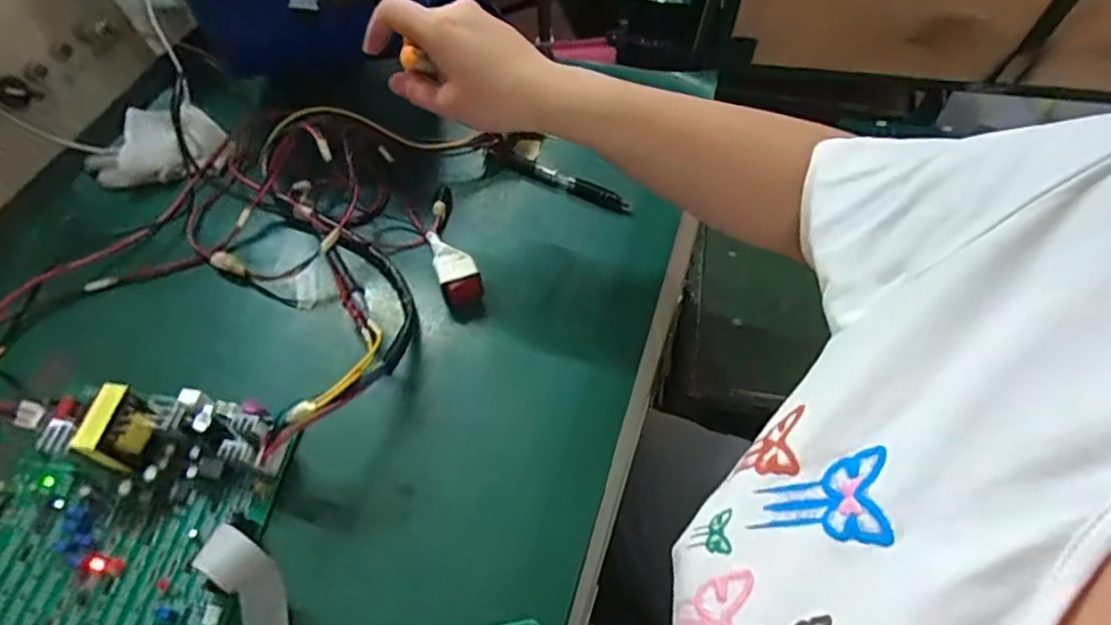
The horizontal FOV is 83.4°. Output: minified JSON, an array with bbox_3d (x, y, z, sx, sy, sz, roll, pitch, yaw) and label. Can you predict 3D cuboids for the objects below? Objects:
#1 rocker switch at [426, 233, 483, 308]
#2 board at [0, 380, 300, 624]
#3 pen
[{"bbox_3d":[-0.080,-0.038,0.498,0.029,0.026,0.076,-18,58,-10],"label":"rocker switch"},{"bbox_3d":[-0.279,0.129,0.382,0.175,0.049,0.181,7,57,6],"label":"board"},{"bbox_3d":[0.003,-0.120,0.562,0.138,0.013,0.014,22,60,15],"label":"pen"}]

